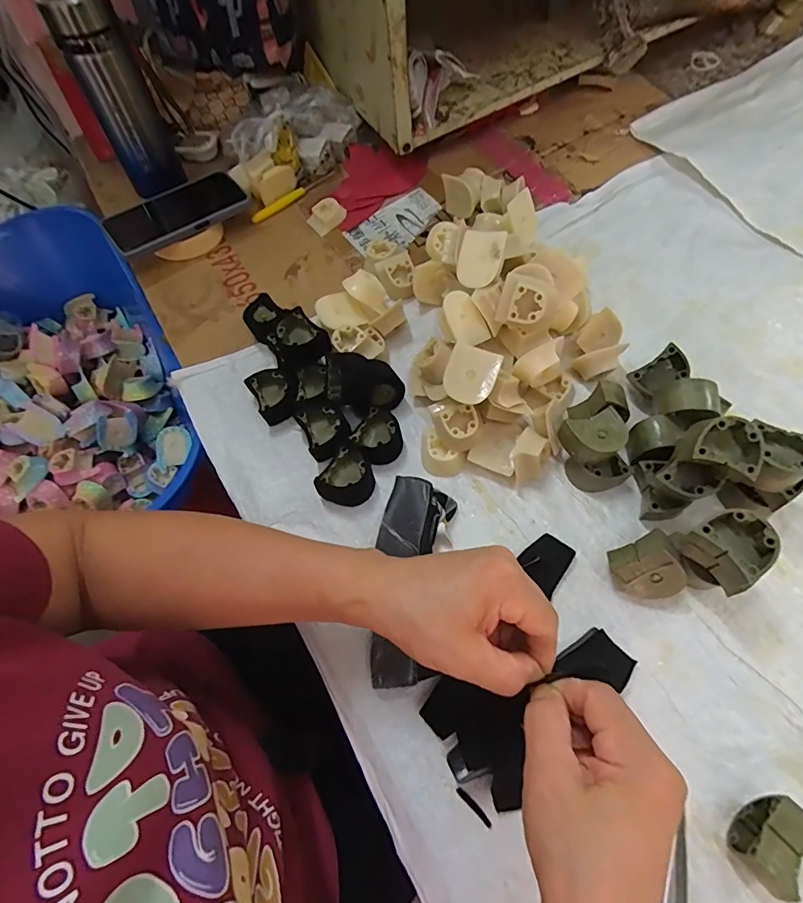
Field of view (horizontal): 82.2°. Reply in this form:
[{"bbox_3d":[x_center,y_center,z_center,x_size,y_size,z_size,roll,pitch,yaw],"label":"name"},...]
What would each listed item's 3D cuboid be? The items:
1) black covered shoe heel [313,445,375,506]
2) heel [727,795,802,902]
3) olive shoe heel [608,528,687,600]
[{"bbox_3d":[-0.047,0.026,0.411,0.039,0.029,0.049,33,70,16],"label":"black covered shoe heel"},{"bbox_3d":[0.225,0.236,0.280,0.049,0.037,0.024,-41,70,-15],"label":"heel"},{"bbox_3d":[0.187,0.092,0.355,0.037,0.046,0.045,-25,65,-8],"label":"olive shoe heel"}]

